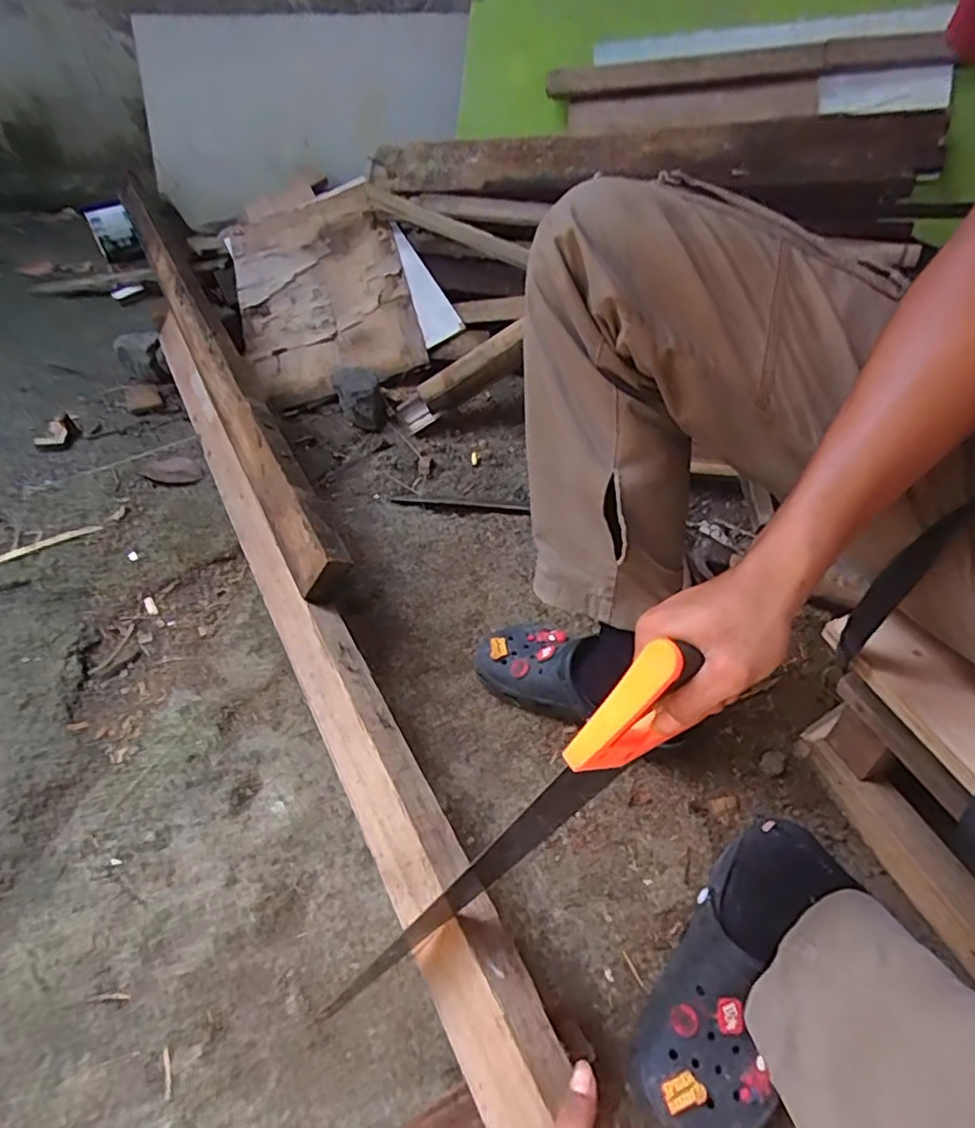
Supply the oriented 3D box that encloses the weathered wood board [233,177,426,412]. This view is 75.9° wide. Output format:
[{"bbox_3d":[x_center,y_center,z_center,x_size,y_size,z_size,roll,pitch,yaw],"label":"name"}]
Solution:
[{"bbox_3d":[-0.331,-0.543,1.251,0.328,0.028,0.493,-15,70,-1],"label":"weathered wood board"}]

